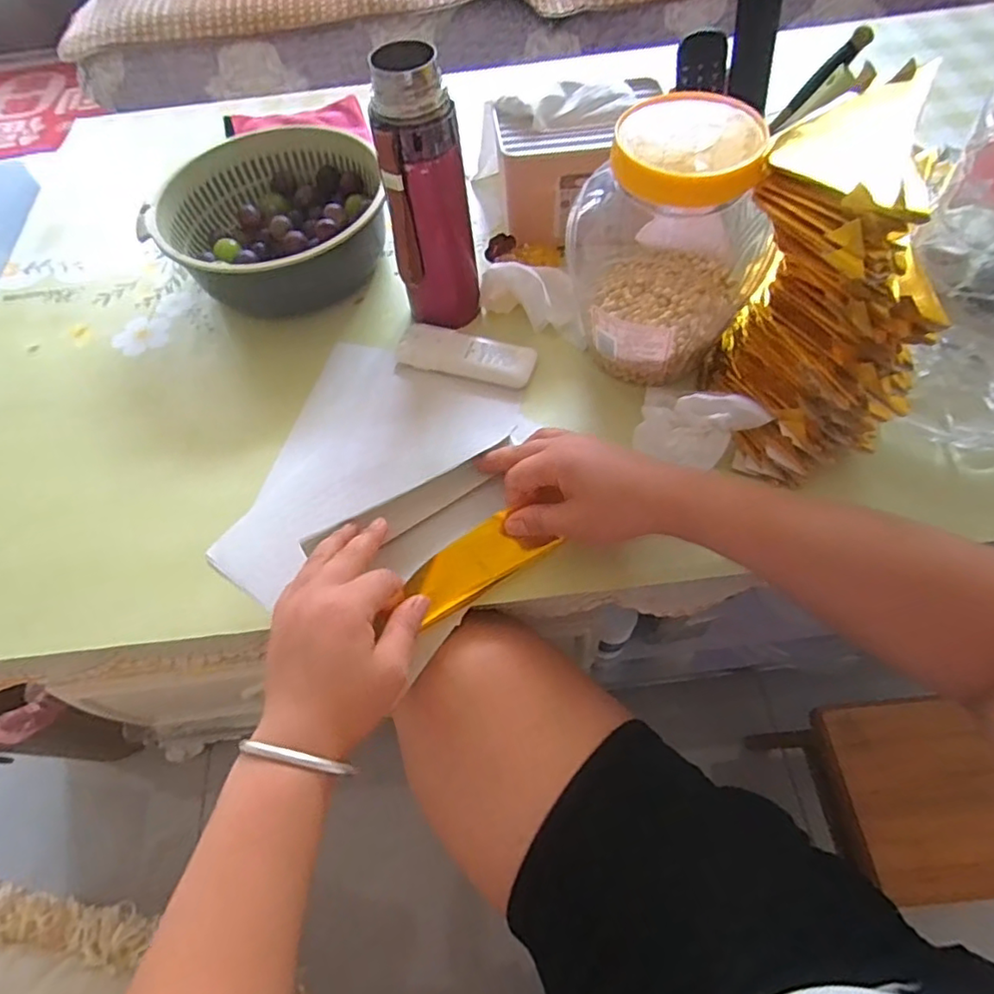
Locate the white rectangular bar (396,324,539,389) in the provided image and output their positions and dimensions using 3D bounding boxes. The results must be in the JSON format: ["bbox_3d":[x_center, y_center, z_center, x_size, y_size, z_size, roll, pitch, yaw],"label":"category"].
[{"bbox_3d":[-0.028,-0.127,0.538,0.125,0.016,0.042,13,61,12],"label":"white rectangular bar"}]

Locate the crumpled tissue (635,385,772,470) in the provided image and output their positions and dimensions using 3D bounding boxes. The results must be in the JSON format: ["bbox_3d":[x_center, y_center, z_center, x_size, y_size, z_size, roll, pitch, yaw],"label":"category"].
[{"bbox_3d":[0.151,-0.058,0.463,0.090,0.024,0.074,30,66,20],"label":"crumpled tissue"}]

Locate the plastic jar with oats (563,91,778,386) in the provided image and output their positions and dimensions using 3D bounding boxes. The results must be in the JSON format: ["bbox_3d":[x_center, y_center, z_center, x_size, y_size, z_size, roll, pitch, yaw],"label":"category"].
[{"bbox_3d":[0.129,-0.191,0.456,0.124,0.179,0.134,-2,59,3],"label":"plastic jar with oats"}]

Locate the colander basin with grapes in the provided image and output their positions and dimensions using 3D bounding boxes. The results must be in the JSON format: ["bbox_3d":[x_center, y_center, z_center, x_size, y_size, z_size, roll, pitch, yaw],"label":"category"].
[{"bbox_3d":[-0.231,-0.295,0.617,0.201,0.074,0.228,-9,59,-1],"label":"colander basin with grapes"}]

